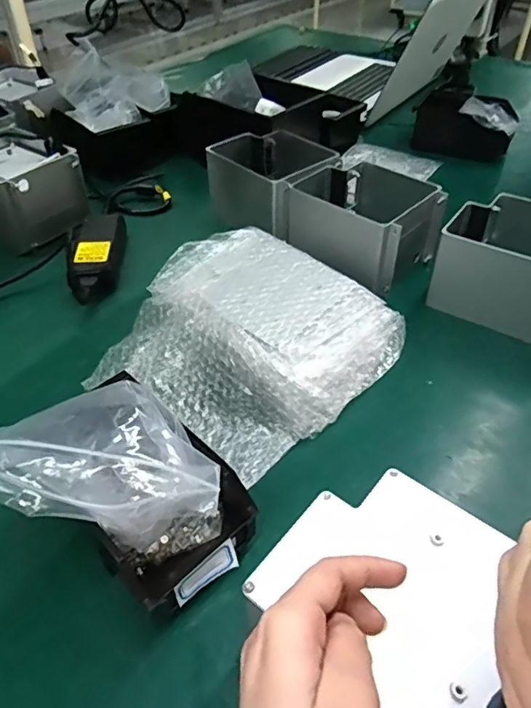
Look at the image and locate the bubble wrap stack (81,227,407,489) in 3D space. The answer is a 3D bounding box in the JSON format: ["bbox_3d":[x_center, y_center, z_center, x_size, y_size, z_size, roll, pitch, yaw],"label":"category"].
[{"bbox_3d":[-0.022,-0.018,0.552,0.261,0.077,0.264,27,49,26],"label":"bubble wrap stack"}]

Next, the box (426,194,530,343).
[{"bbox_3d":[0.301,-0.105,0.628,0.158,0.105,0.134,26,49,25],"label":"box"}]

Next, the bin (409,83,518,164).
[{"bbox_3d":[0.368,-0.418,0.960,0.168,0.098,0.104,25,49,24],"label":"bin"}]

